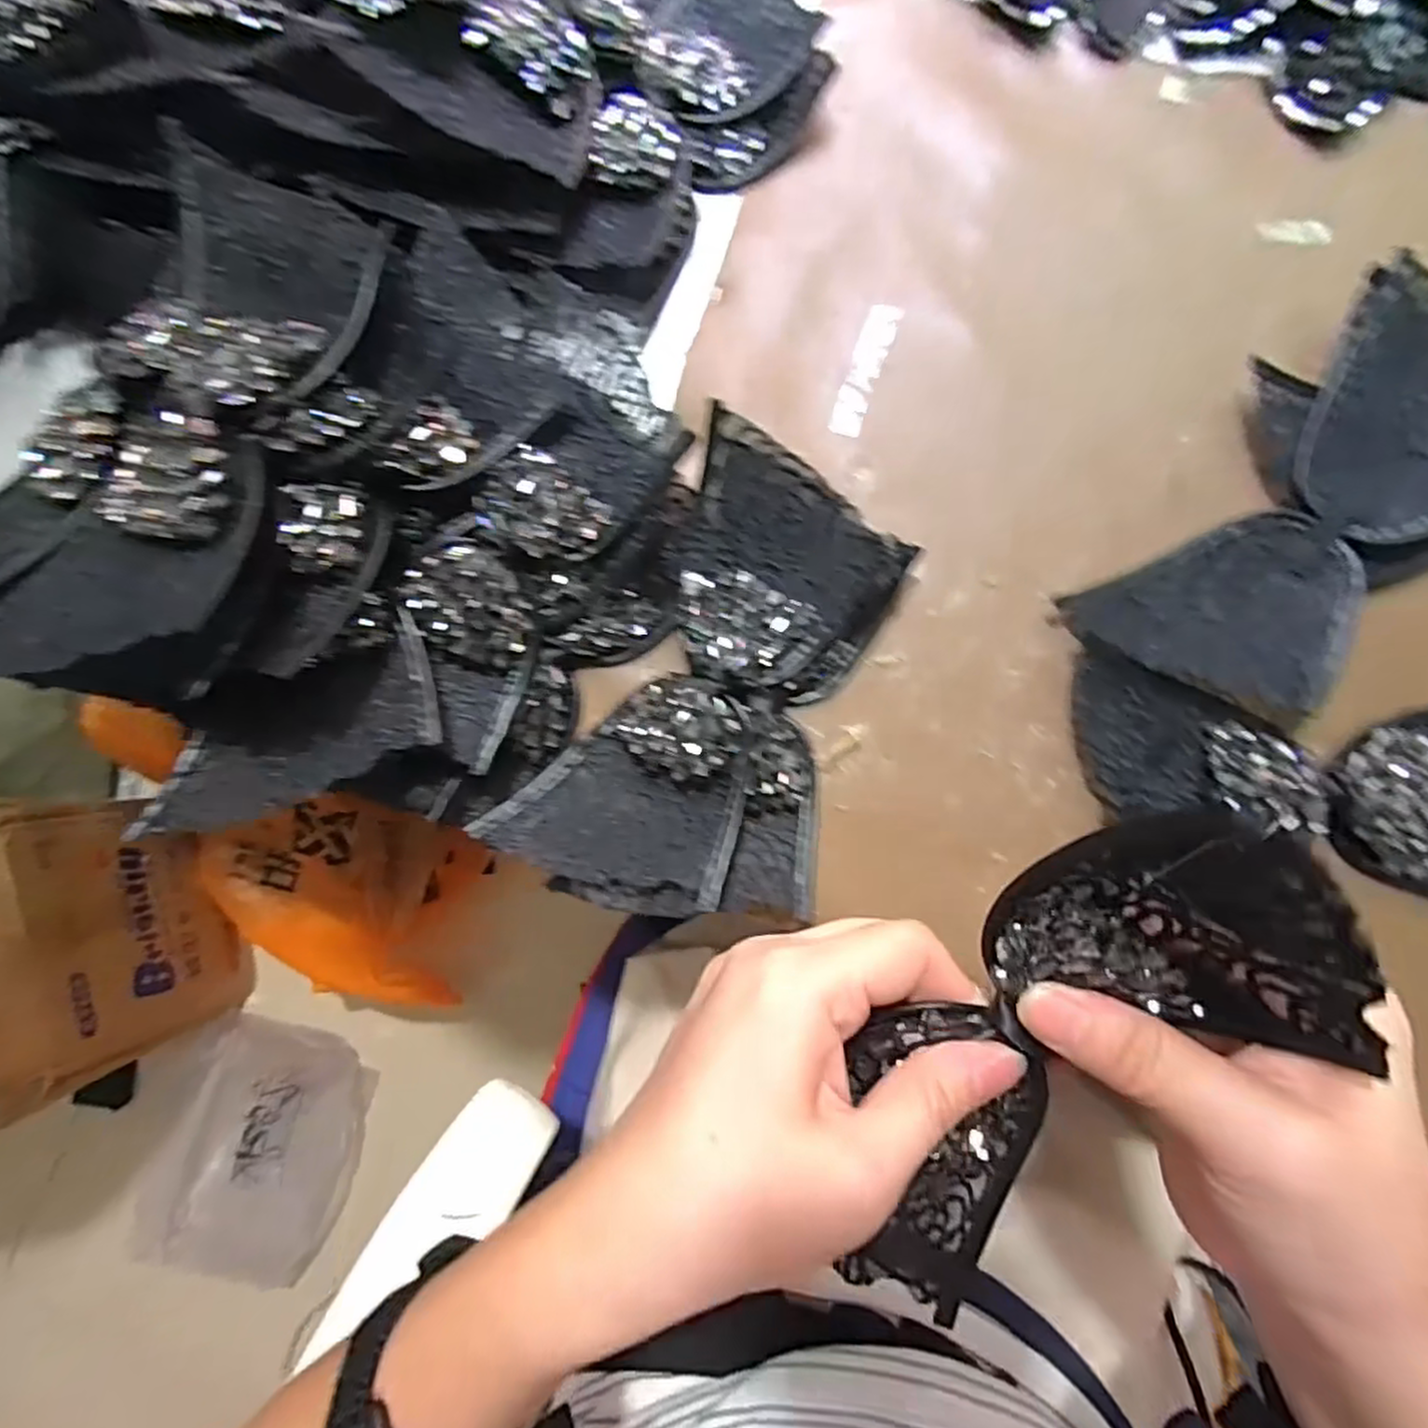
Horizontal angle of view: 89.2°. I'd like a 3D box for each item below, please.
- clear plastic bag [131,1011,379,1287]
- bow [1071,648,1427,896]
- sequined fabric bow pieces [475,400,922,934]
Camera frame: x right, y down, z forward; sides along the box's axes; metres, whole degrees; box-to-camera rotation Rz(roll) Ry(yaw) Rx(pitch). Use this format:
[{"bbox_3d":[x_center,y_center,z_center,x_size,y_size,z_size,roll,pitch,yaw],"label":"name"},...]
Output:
[{"bbox_3d":[-0.615,0.581,0.965,0.282,0.077,0.324,16,83,5],"label":"clear plastic bag"},{"bbox_3d":[0.250,0.027,0.296,0.199,0.015,0.086,7,82,4],"label":"bow"},{"bbox_3d":[0.001,-0.013,0.306,0.129,0.035,0.201,21,83,6],"label":"sequined fabric bow pieces"}]

